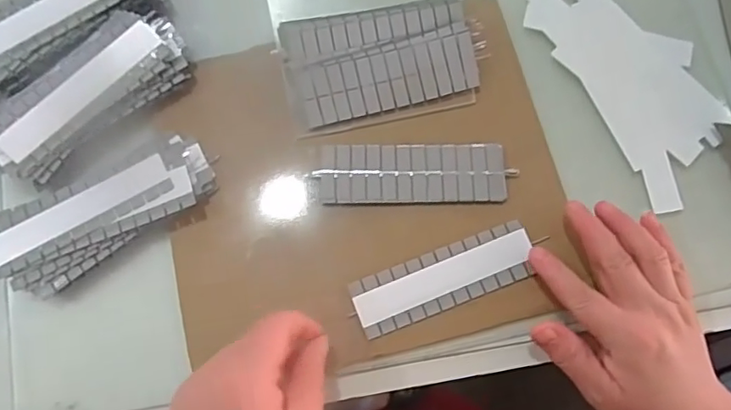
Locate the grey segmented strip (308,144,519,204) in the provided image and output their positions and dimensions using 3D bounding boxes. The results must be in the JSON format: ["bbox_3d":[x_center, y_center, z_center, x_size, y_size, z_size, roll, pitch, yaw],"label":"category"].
[{"bbox_3d":[0.034,-0.022,0.395,0.129,0.005,0.041,-1,76,0],"label":"grey segmented strip"}]

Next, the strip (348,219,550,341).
[{"bbox_3d":[0.053,0.049,0.379,0.125,0.004,0.039,-21,78,-5],"label":"strip"}]

